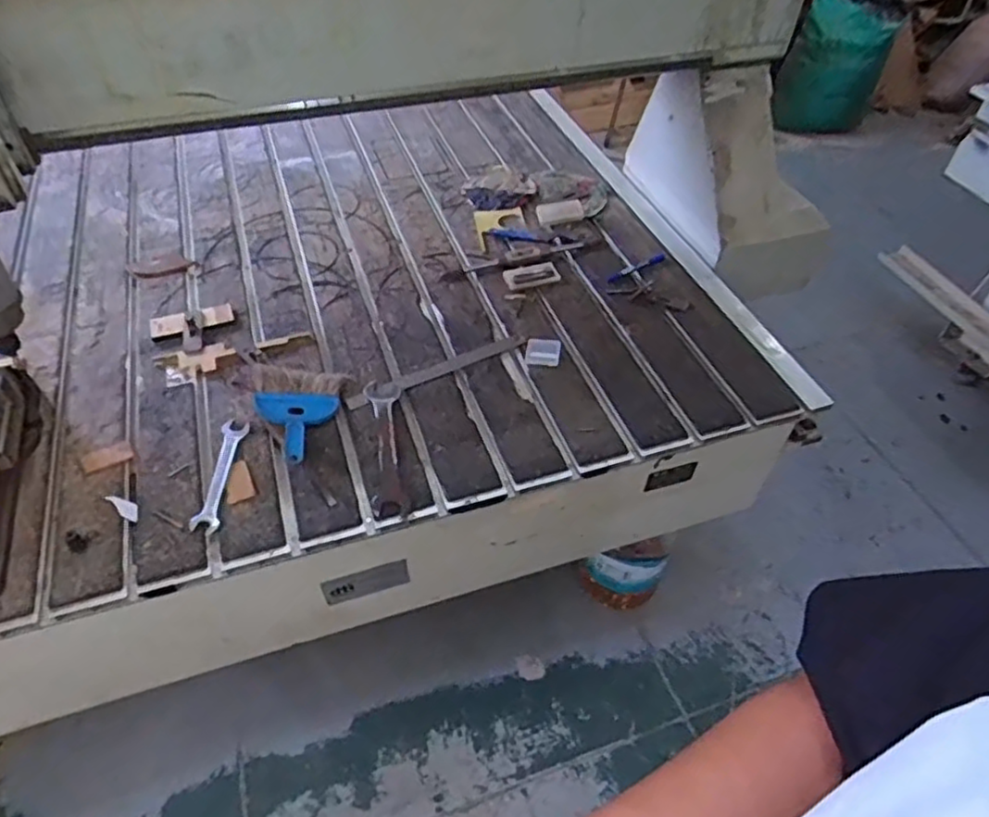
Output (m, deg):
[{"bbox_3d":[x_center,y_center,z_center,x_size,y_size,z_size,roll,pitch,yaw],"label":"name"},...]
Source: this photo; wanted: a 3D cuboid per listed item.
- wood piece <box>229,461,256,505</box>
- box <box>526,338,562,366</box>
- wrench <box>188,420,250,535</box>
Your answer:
[{"bbox_3d":[-0.356,0.102,0.937,0.035,0.004,0.067,-20,51,-17],"label":"wood piece"},{"bbox_3d":[0.082,-0.093,1.125,0.057,0.012,0.057,5,48,4],"label":"box"},{"bbox_3d":[-0.383,0.091,0.944,0.039,0.004,0.188,0,48,-1],"label":"wrench"}]

